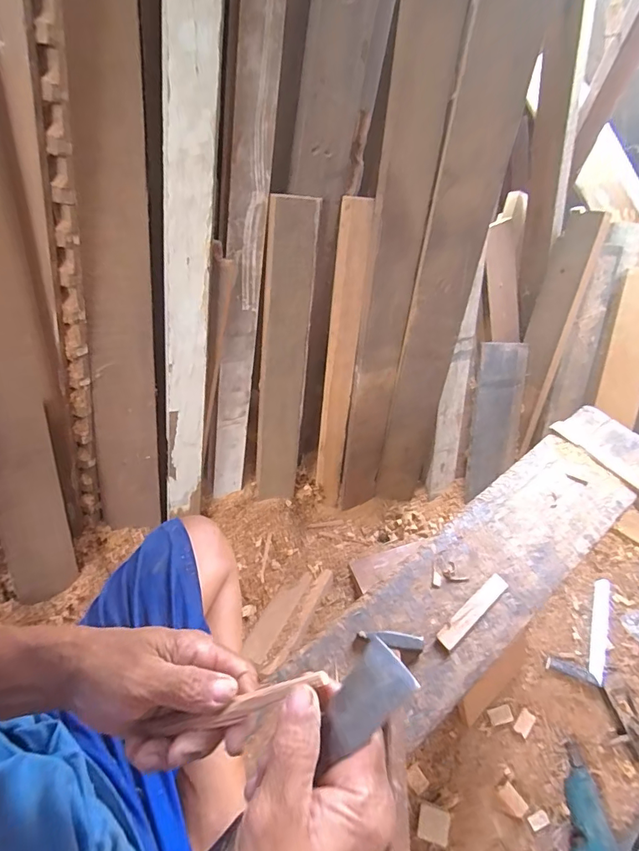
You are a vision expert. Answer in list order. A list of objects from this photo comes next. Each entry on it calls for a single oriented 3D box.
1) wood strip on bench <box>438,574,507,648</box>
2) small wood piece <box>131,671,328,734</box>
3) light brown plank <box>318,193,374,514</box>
[{"bbox_3d":[0.231,0.275,0.657,0.149,0.015,0.028,-31,61,-25],"label":"wood strip on bench"},{"bbox_3d":[-0.051,0.181,0.284,0.125,0.011,0.015,-26,54,13],"label":"small wood piece"},{"bbox_3d":[0.052,-0.114,1.065,0.070,0.769,0.030,5,30,-1],"label":"light brown plank"}]

